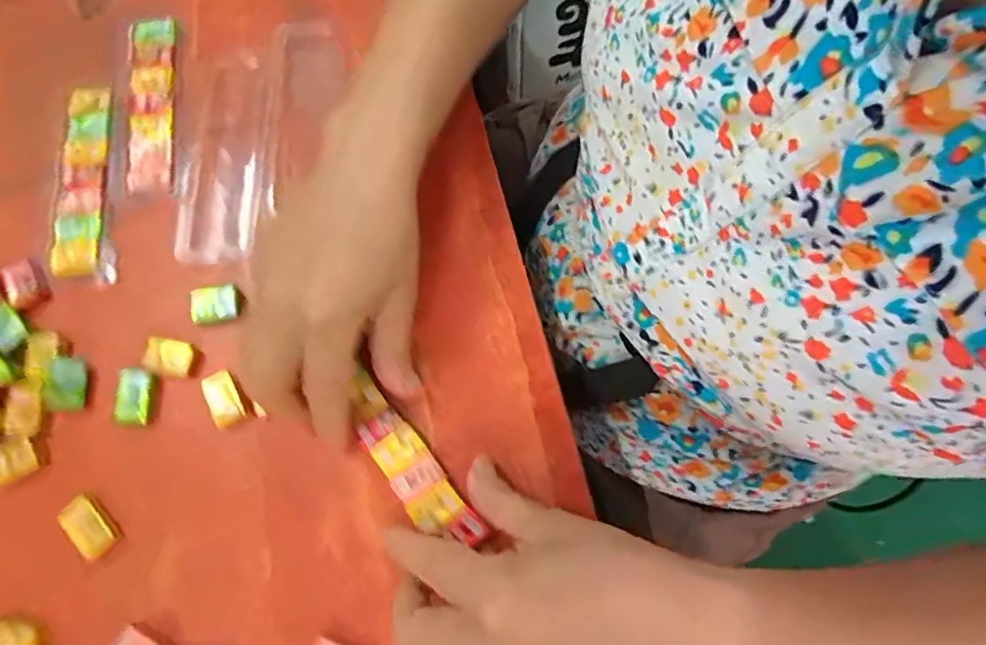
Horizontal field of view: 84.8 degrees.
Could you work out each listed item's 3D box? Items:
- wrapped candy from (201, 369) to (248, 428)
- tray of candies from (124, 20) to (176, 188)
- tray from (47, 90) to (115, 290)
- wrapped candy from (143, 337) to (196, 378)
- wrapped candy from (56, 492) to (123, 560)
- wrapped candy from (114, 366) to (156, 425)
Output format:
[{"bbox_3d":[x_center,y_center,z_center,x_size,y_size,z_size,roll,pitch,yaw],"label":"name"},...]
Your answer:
[{"bbox_3d":[-0.144,0.041,0.289,0.016,0.005,0.030,-26,77,-5],"label":"wrapped candy"},{"bbox_3d":[-0.213,-0.137,0.332,0.026,0.009,0.116,-6,76,0],"label":"tray of candies"},{"bbox_3d":[-0.243,-0.082,0.319,0.034,0.008,0.125,-10,76,-1],"label":"tray"},{"bbox_3d":[-0.178,0.019,0.296,0.027,0.004,0.020,10,76,4],"label":"wrapped candy"},{"bbox_3d":[-0.206,0.103,0.274,0.016,0.007,0.031,-44,79,-9],"label":"wrapped candy"},{"bbox_3d":[-0.193,0.039,0.290,0.017,0.004,0.030,2,76,2],"label":"wrapped candy"}]

